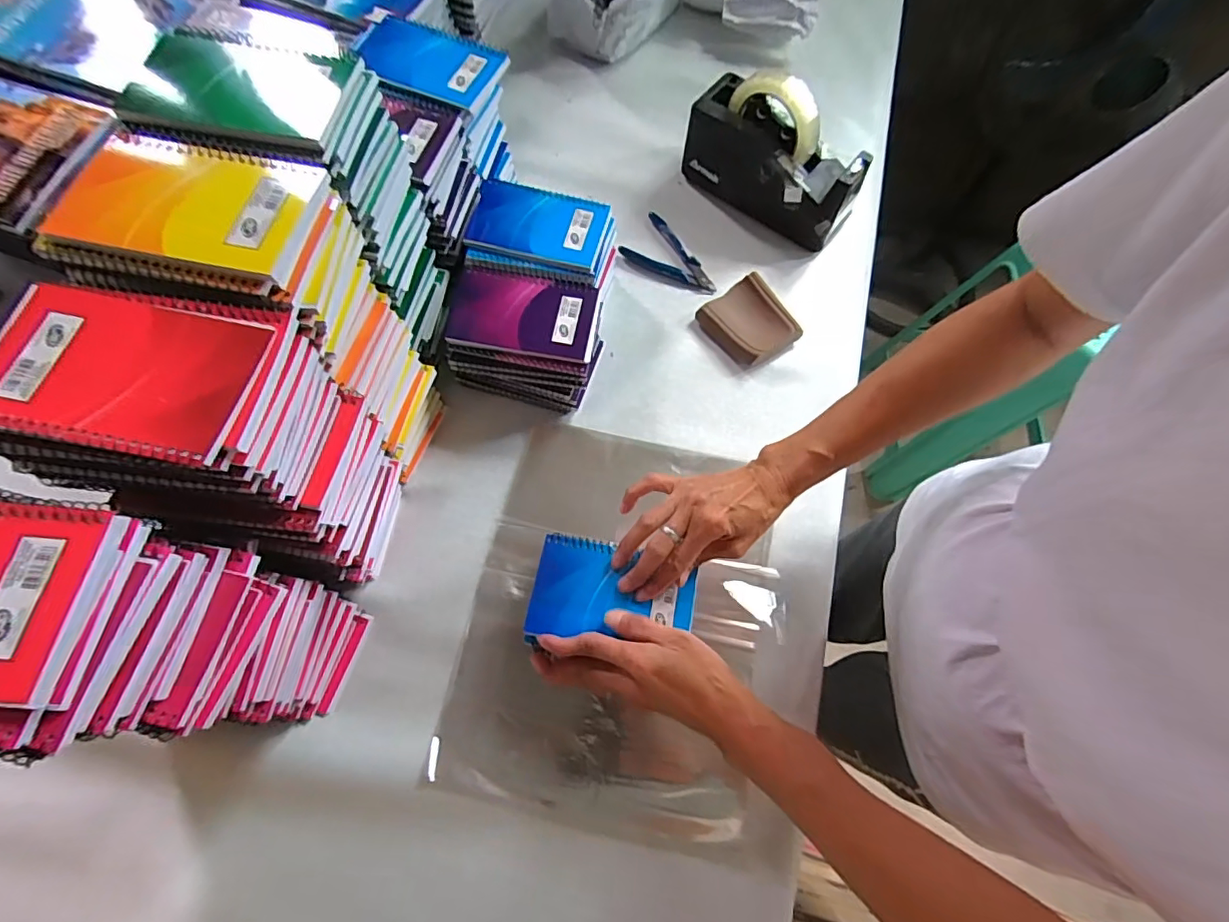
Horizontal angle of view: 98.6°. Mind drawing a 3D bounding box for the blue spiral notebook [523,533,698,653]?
[{"bbox_3d":[-0.002,0.107,0.430,0.129,0.017,0.085,7,70,0],"label":"blue spiral notebook"}]

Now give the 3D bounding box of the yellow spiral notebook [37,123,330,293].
[{"bbox_3d":[-0.242,-0.145,0.303,0.127,0.017,0.091,11,70,2],"label":"yellow spiral notebook"}]

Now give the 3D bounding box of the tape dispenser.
[{"bbox_3d":[0.183,-0.349,0.600,0.203,0.131,0.078,35,72,10],"label":"tape dispenser"}]

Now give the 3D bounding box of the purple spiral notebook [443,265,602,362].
[{"bbox_3d":[-0.084,-0.142,0.493,0.130,0.012,0.092,8,70,1],"label":"purple spiral notebook"}]

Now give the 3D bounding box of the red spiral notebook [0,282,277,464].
[{"bbox_3d":[-0.252,-0.047,0.267,0.133,0.006,0.082,9,70,1],"label":"red spiral notebook"}]

